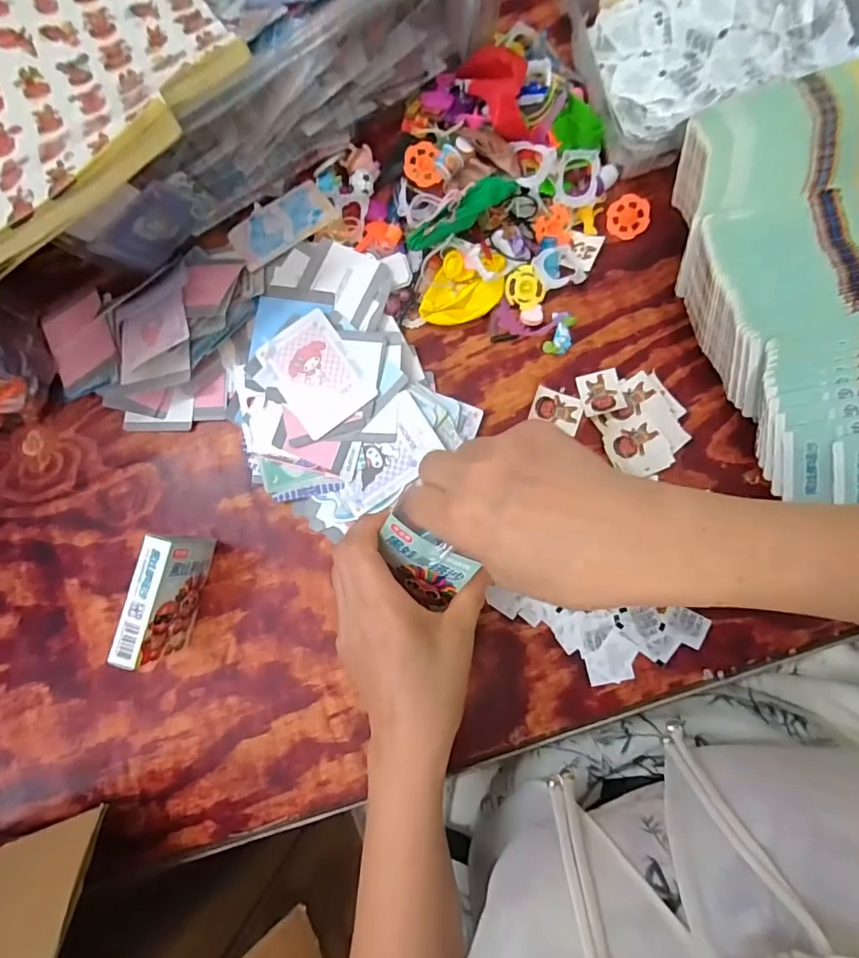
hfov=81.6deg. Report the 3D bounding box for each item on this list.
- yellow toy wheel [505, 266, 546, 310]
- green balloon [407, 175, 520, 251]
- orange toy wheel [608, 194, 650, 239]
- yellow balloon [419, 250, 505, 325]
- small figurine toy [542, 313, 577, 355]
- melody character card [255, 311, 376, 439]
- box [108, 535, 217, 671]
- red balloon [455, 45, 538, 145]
[{"bbox_3d":[0.074,-0.150,0.390,0.029,0.005,0.029,-1,112,-1],"label":"yellow toy wheel"},{"bbox_3d":[0.026,-0.202,0.376,0.094,0.020,0.020,-38,82,2],"label":"green balloon"},{"bbox_3d":[0.159,-0.210,0.398,0.031,0.004,0.033,2,100,13],"label":"orange toy wheel"},{"bbox_3d":[0.027,-0.150,0.393,0.064,0.012,0.054,2,112,0],"label":"yellow balloon"},{"bbox_3d":[0.103,-0.114,0.392,0.020,0.014,0.028,11,86,7],"label":"small figurine toy"},{"bbox_3d":[-0.090,-0.084,0.394,0.064,0.004,0.089,-34,82,1],"label":"melody character card"},{"bbox_3d":[-0.199,0.089,0.381,0.022,0.068,0.092,14,86,8],"label":"box"},{"bbox_3d":[0.053,-0.297,0.376,0.034,0.028,0.084,-30,82,3],"label":"red balloon"}]

